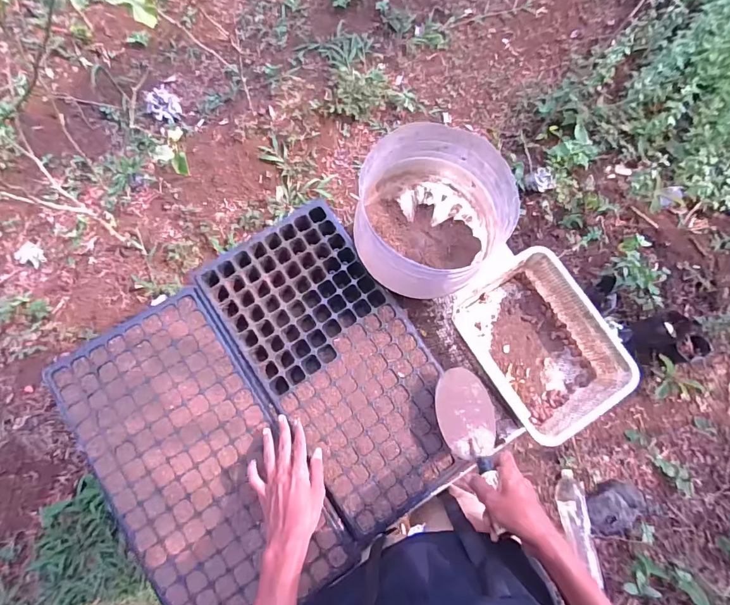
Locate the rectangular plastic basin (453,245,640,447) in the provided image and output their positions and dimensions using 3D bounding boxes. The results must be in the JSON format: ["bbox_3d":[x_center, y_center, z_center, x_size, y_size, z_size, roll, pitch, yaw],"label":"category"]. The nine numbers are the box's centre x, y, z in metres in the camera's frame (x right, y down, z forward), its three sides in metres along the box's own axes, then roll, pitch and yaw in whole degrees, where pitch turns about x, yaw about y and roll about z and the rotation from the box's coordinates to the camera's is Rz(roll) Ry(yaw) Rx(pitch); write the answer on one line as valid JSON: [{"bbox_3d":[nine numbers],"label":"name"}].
[{"bbox_3d":[0.306,0.065,0.717,0.202,0.094,0.292,-27,80,-9],"label":"rectangular plastic basin"}]

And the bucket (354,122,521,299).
[{"bbox_3d":[0.109,-0.144,0.700,0.235,0.177,0.242,1,77,-3],"label":"bucket"}]

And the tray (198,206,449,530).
[{"bbox_3d":[-0.045,0.091,0.705,0.260,0.057,0.503,-33,81,-10],"label":"tray"}]

